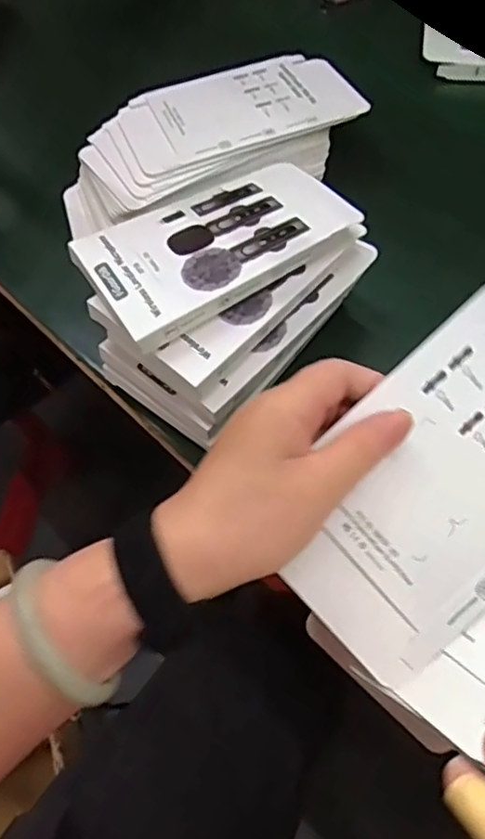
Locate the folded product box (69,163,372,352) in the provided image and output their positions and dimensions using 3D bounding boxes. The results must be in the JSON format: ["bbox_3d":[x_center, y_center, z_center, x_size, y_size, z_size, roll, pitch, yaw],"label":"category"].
[{"bbox_3d":[-0.017,-0.114,0.416,0.158,0.014,0.097,-28,57,-12],"label":"folded product box"}]

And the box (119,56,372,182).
[{"bbox_3d":[-0.003,-0.266,0.553,0.193,0.011,0.113,-20,59,-8],"label":"box"}]

